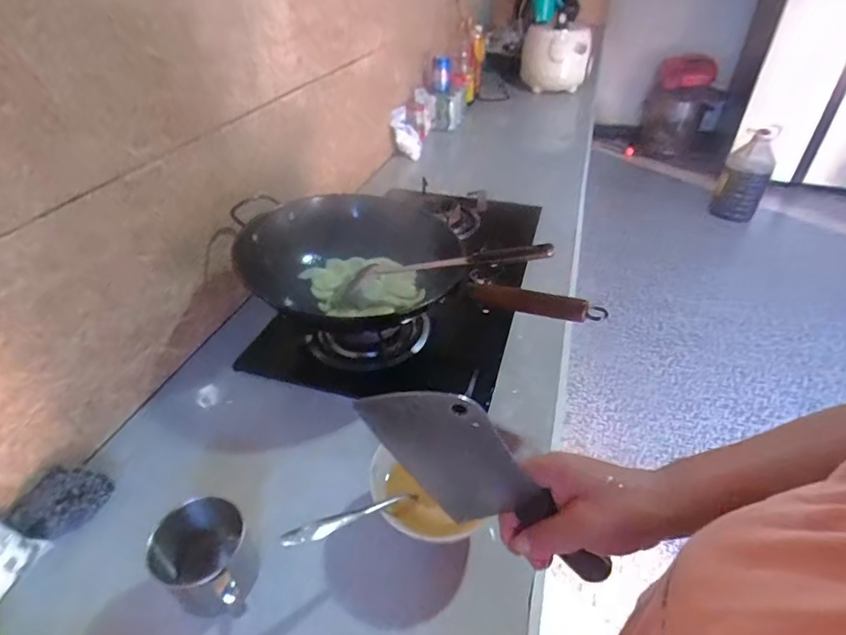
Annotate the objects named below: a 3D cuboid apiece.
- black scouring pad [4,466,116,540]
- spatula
[{"bbox_3d":[-0.428,0.218,0.565,0.073,0.042,0.086,13,41,17],"label":"black scouring pad"},{"bbox_3d":[0.032,-0.078,0.743,0.326,0.031,0.067,-9,36,19],"label":"spatula"}]

